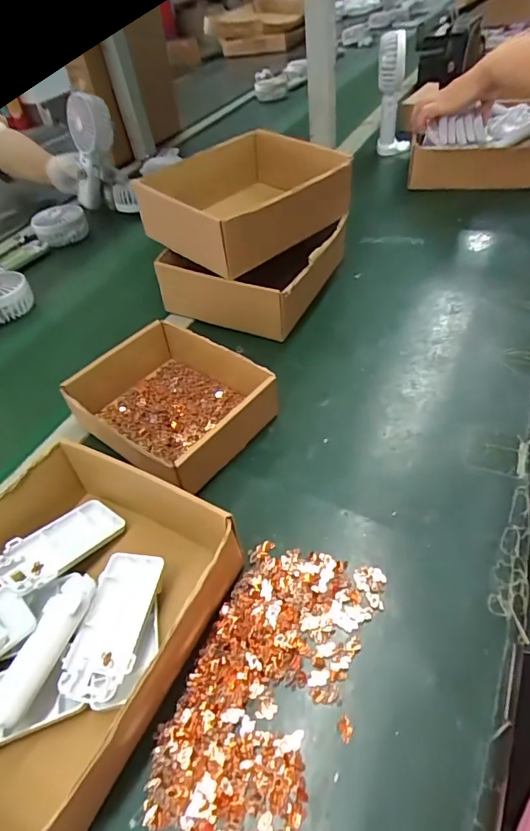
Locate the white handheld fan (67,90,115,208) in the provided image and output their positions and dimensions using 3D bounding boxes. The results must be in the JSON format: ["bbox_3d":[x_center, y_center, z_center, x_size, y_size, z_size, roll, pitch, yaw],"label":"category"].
[{"bbox_3d":[-0.306,-0.470,0.822,0.050,0.187,0.077,25,51,-1],"label":"white handheld fan"}]

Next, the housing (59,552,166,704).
[{"bbox_3d":[-0.104,0.141,0.317,0.045,0.016,0.094,7,51,8],"label":"housing"}]

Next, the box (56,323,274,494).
[{"bbox_3d":[-0.091,-0.013,0.455,0.169,0.054,0.141,27,55,28],"label":"box"}]

